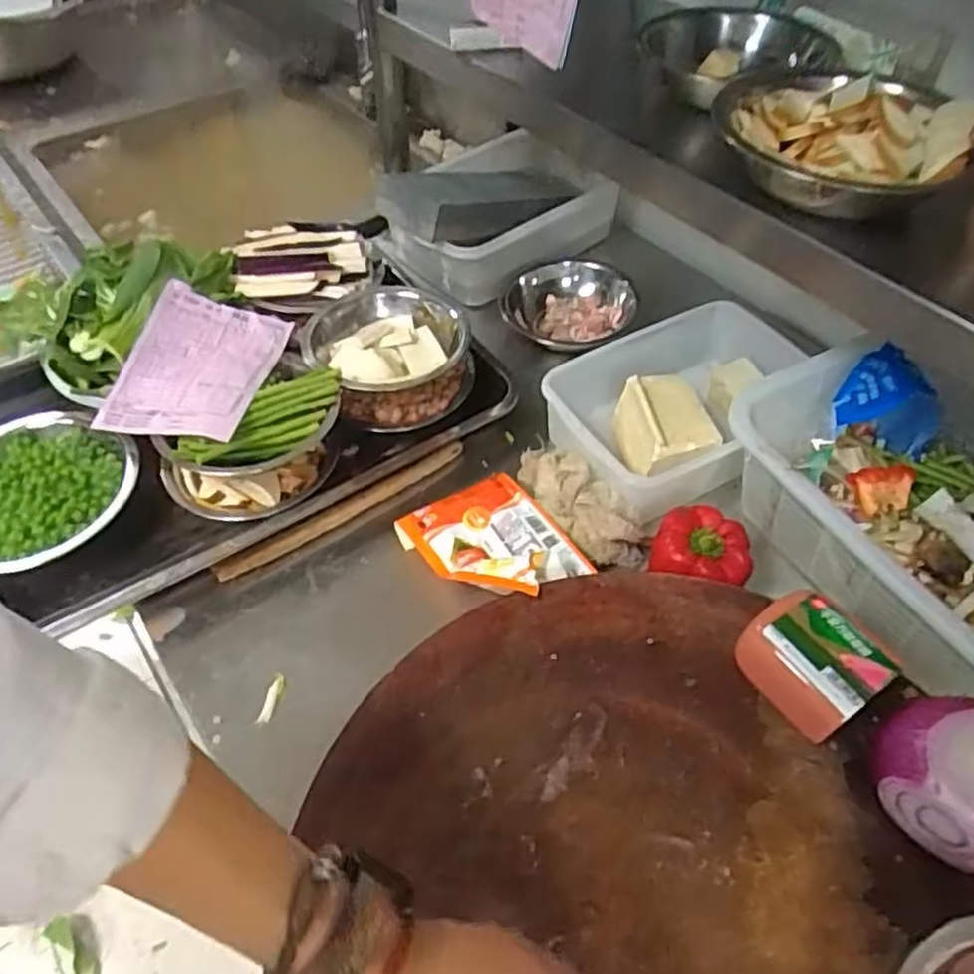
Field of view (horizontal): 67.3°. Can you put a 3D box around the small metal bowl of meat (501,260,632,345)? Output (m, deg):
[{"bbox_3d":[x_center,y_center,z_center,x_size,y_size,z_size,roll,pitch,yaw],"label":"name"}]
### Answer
[{"bbox_3d":[0.100,-0.227,0.906,0.140,0.051,0.143,-28,56,-21],"label":"small metal bowl of meat"}]

